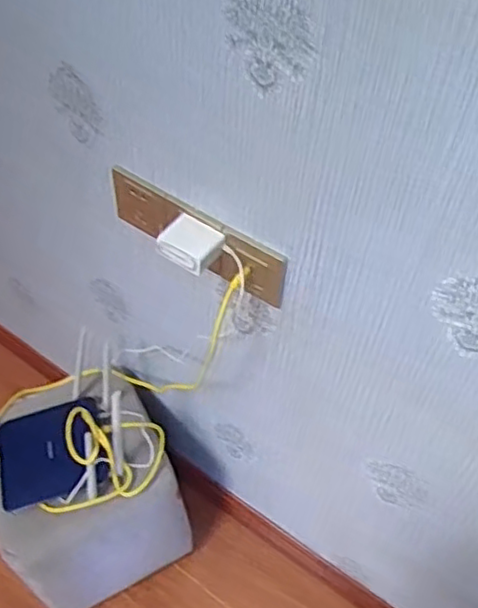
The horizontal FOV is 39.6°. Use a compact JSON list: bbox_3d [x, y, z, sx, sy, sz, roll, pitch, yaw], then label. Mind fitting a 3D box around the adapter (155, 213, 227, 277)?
[{"bbox_3d":[-0.060,-0.072,0.783,0.070,0.021,0.061,29,56,19],"label":"adapter"}]

